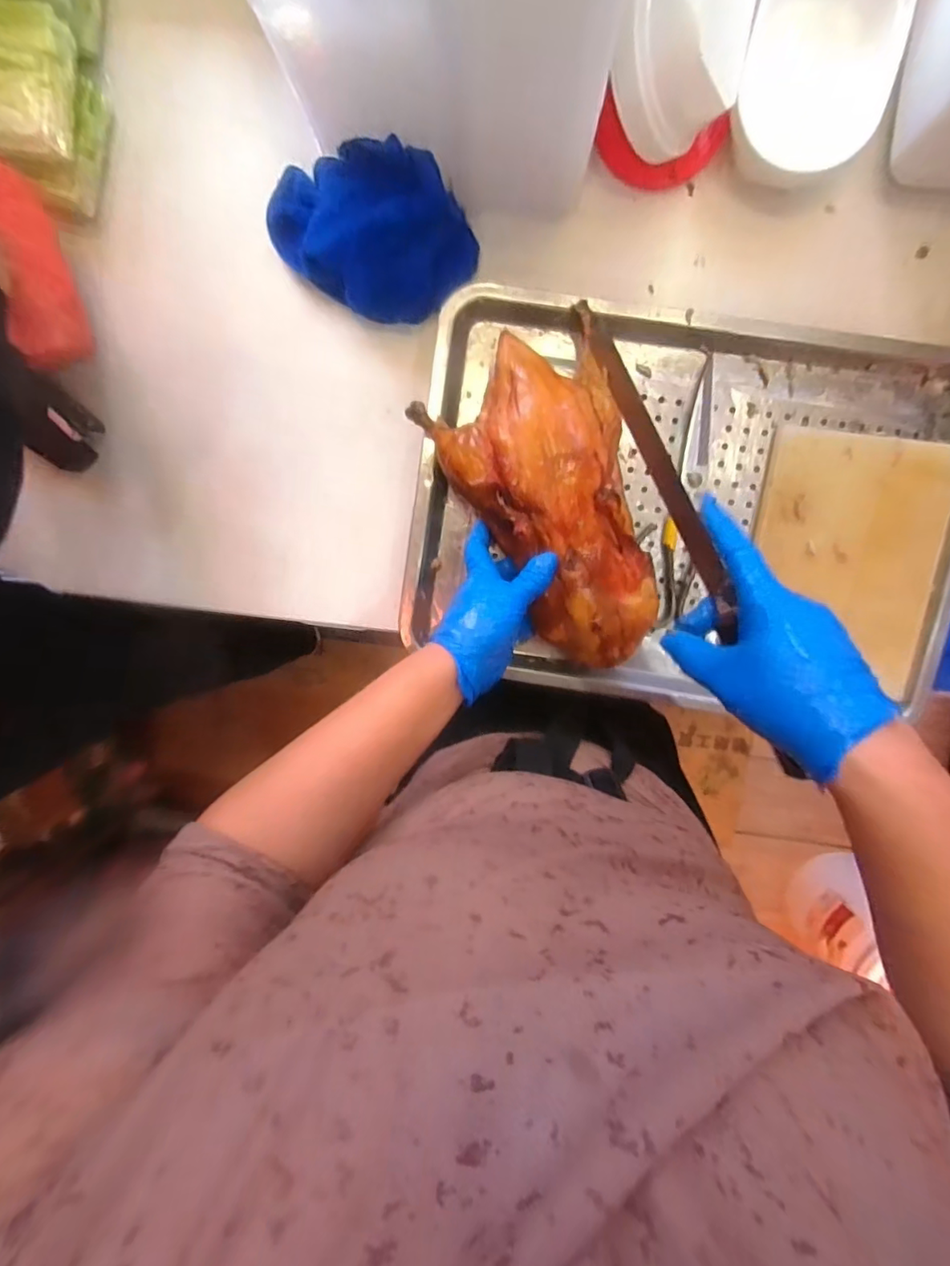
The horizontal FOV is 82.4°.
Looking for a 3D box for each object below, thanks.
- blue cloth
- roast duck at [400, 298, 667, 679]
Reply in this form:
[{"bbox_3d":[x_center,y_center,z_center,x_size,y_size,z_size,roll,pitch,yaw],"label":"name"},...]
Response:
[{"bbox_3d":[-0.093,-0.339,0.465,0.185,0.081,0.112,8,99,2],"label":"blue cloth"},{"bbox_3d":[0.056,-0.100,0.436,0.154,0.071,0.260,-14,98,5],"label":"roast duck"}]

